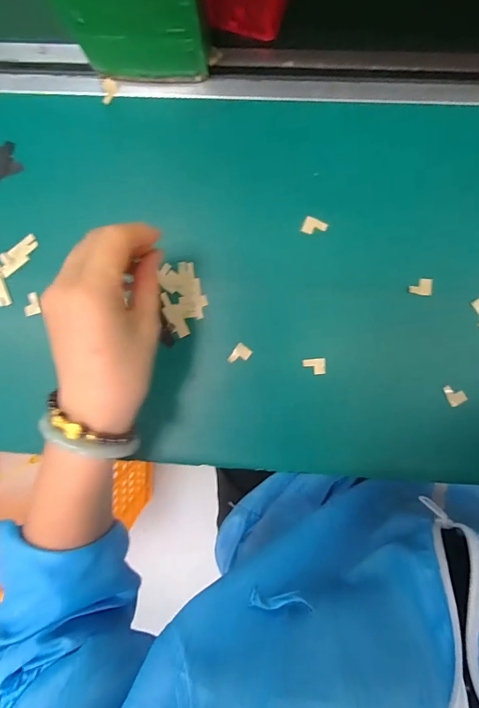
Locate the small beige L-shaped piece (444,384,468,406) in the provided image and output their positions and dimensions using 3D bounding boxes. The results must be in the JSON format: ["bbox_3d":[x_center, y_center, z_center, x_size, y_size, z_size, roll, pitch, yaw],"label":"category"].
[{"bbox_3d":[0.176,0.033,0.299,0.015,0.004,0.018,-24,84,1],"label":"small beige L-shaped piece"}]

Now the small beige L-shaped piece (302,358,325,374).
[{"bbox_3d":[0.062,0.011,0.303,0.019,0.004,0.013,-6,91,3],"label":"small beige L-shaped piece"}]

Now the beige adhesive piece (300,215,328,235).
[{"bbox_3d":[0.061,-0.103,0.297,0.019,0.004,0.013,22,92,2],"label":"beige adhesive piece"}]

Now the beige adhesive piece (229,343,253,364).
[{"bbox_3d":[0.000,0.001,0.306,0.014,0.004,0.019,38,93,1],"label":"beige adhesive piece"}]

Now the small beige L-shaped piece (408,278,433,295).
[{"bbox_3d":[0.146,-0.054,0.295,0.018,0.004,0.013,-1,91,3],"label":"small beige L-shaped piece"}]

